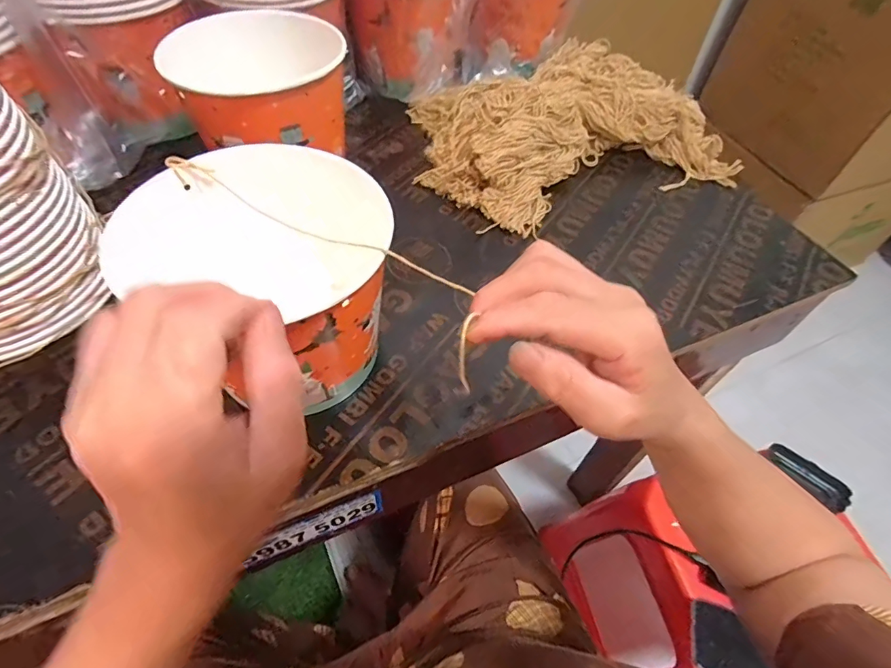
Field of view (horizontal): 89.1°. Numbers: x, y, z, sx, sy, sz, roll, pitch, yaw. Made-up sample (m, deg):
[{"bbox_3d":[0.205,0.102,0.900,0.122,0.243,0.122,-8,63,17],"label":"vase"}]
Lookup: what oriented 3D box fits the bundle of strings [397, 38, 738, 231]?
[{"bbox_3d":[0.130,-0.266,0.555,0.345,0.061,0.286,-17,59,-12],"label":"bundle of strings"}]

